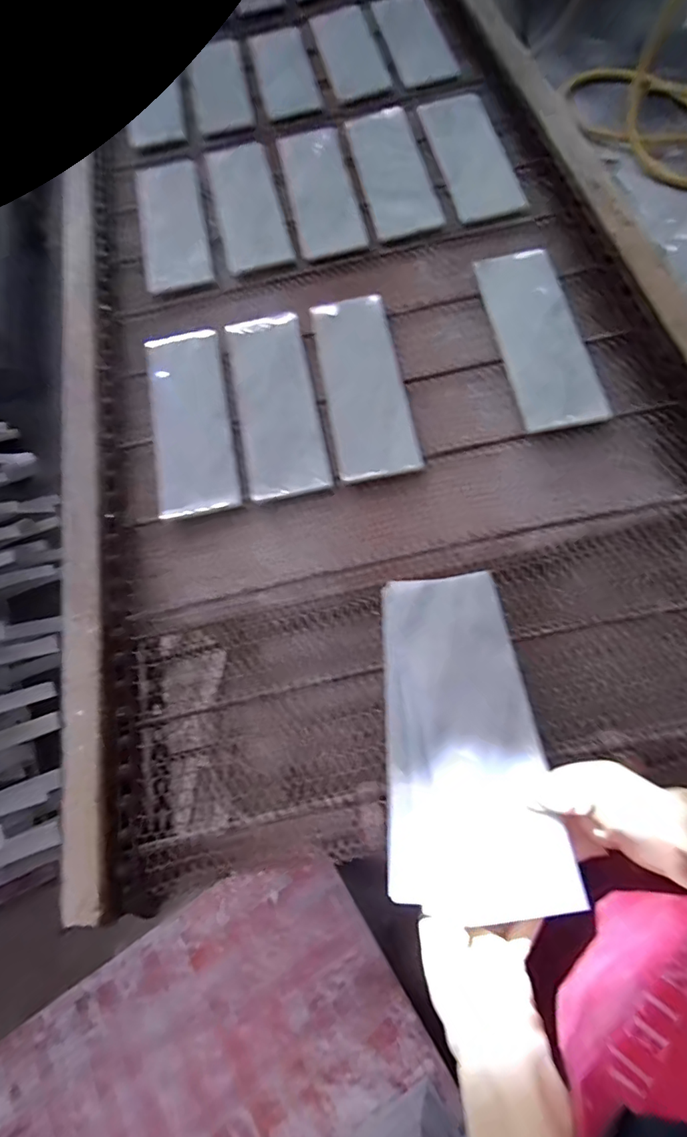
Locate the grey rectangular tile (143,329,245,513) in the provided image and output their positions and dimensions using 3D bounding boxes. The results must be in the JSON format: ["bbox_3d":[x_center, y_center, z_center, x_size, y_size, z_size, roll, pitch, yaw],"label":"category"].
[{"bbox_3d":[-0.220,-0.226,0.695,0.113,0.023,0.323,-15,67,1],"label":"grey rectangular tile"}]

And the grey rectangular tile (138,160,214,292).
[{"bbox_3d":[-0.303,-0.623,0.861,0.108,0.025,0.319,-12,69,-5],"label":"grey rectangular tile"}]

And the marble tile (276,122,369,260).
[{"bbox_3d":[-0.036,-0.687,0.875,0.120,0.020,0.316,-13,66,0],"label":"marble tile"}]

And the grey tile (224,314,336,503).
[{"bbox_3d":[-0.097,-0.246,0.695,0.114,0.026,0.323,-12,67,-3],"label":"grey tile"}]

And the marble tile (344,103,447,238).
[{"bbox_3d":[0.088,-0.737,0.886,0.119,0.018,0.313,-11,66,1],"label":"marble tile"}]

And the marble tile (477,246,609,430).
[{"bbox_3d":[0.283,-0.340,0.703,0.118,0.020,0.318,-9,69,1],"label":"marble tile"}]

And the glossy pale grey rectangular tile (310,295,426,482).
[{"bbox_3d":[0.029,-0.264,0.694,0.111,0.026,0.304,-10,66,2],"label":"glossy pale grey rectangular tile"}]

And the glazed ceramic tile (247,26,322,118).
[{"bbox_3d":[-0.129,-1.083,1.055,0.121,0.016,0.322,-12,67,-3],"label":"glazed ceramic tile"}]

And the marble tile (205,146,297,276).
[{"bbox_3d":[-0.169,-0.646,0.861,0.108,0.025,0.306,-15,66,-1],"label":"marble tile"}]

